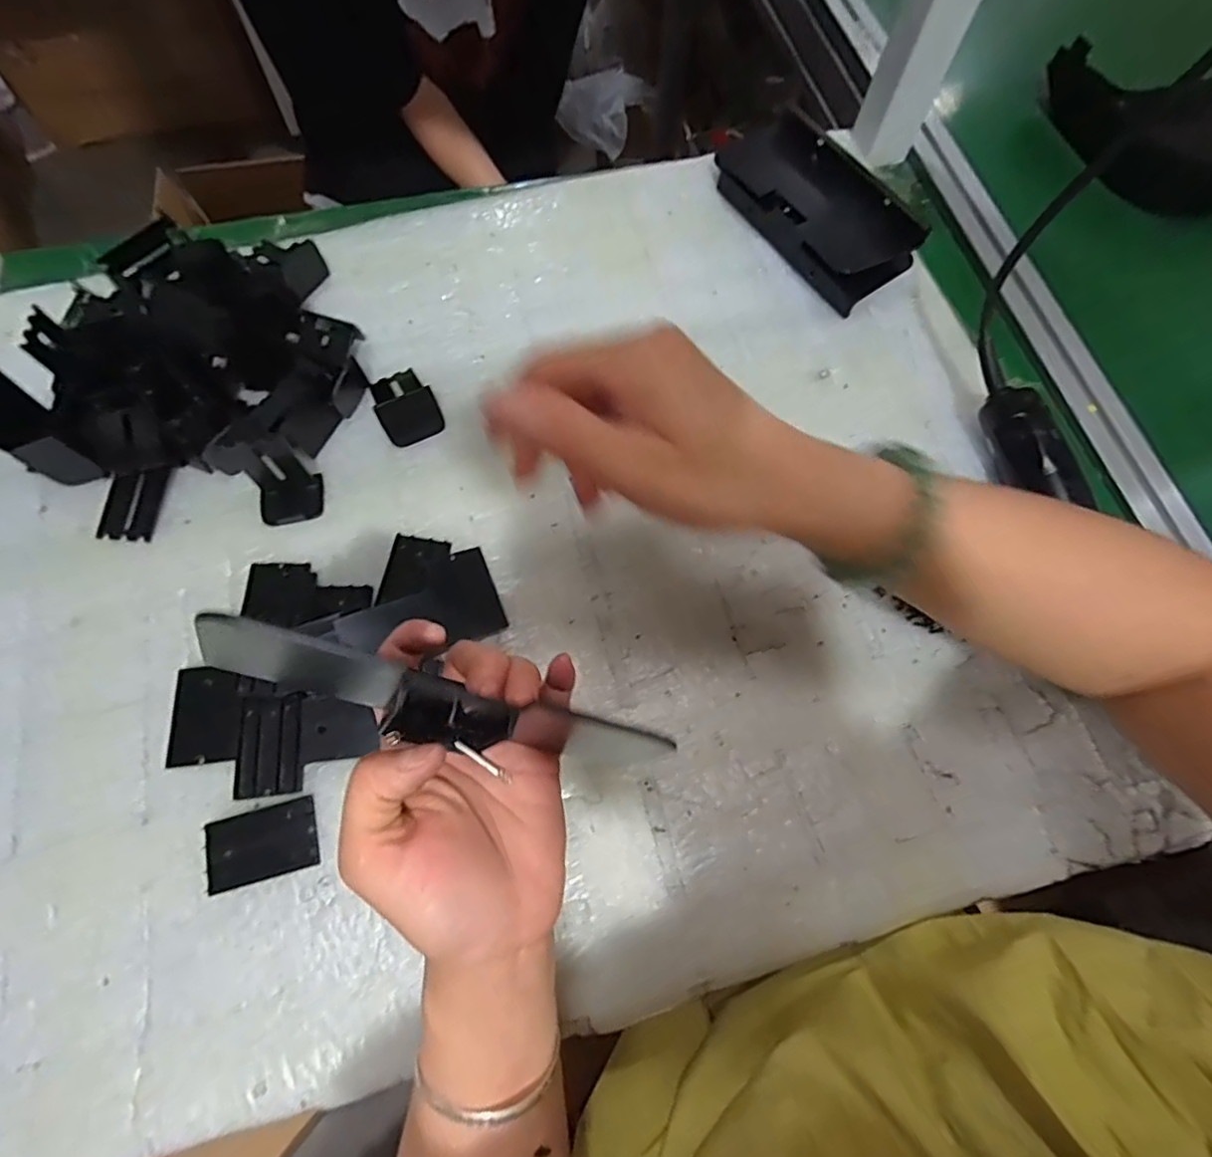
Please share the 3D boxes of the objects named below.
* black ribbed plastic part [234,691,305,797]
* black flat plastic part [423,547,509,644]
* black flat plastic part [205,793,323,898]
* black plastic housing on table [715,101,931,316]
[{"bbox_3d":[-0.184,0.091,0.329,0.034,0.005,0.051,-5,70,-4],"label":"black ribbed plastic part"},{"bbox_3d":[-0.086,0.010,0.367,0.036,0.004,0.057,-21,72,-9],"label":"black flat plastic part"},{"bbox_3d":[-0.180,0.139,0.316,0.054,0.005,0.035,-15,71,-7],"label":"black flat plastic part"},{"bbox_3d":[0.159,-0.292,0.472,0.081,0.049,0.169,-31,73,-12],"label":"black plastic housing on table"}]

